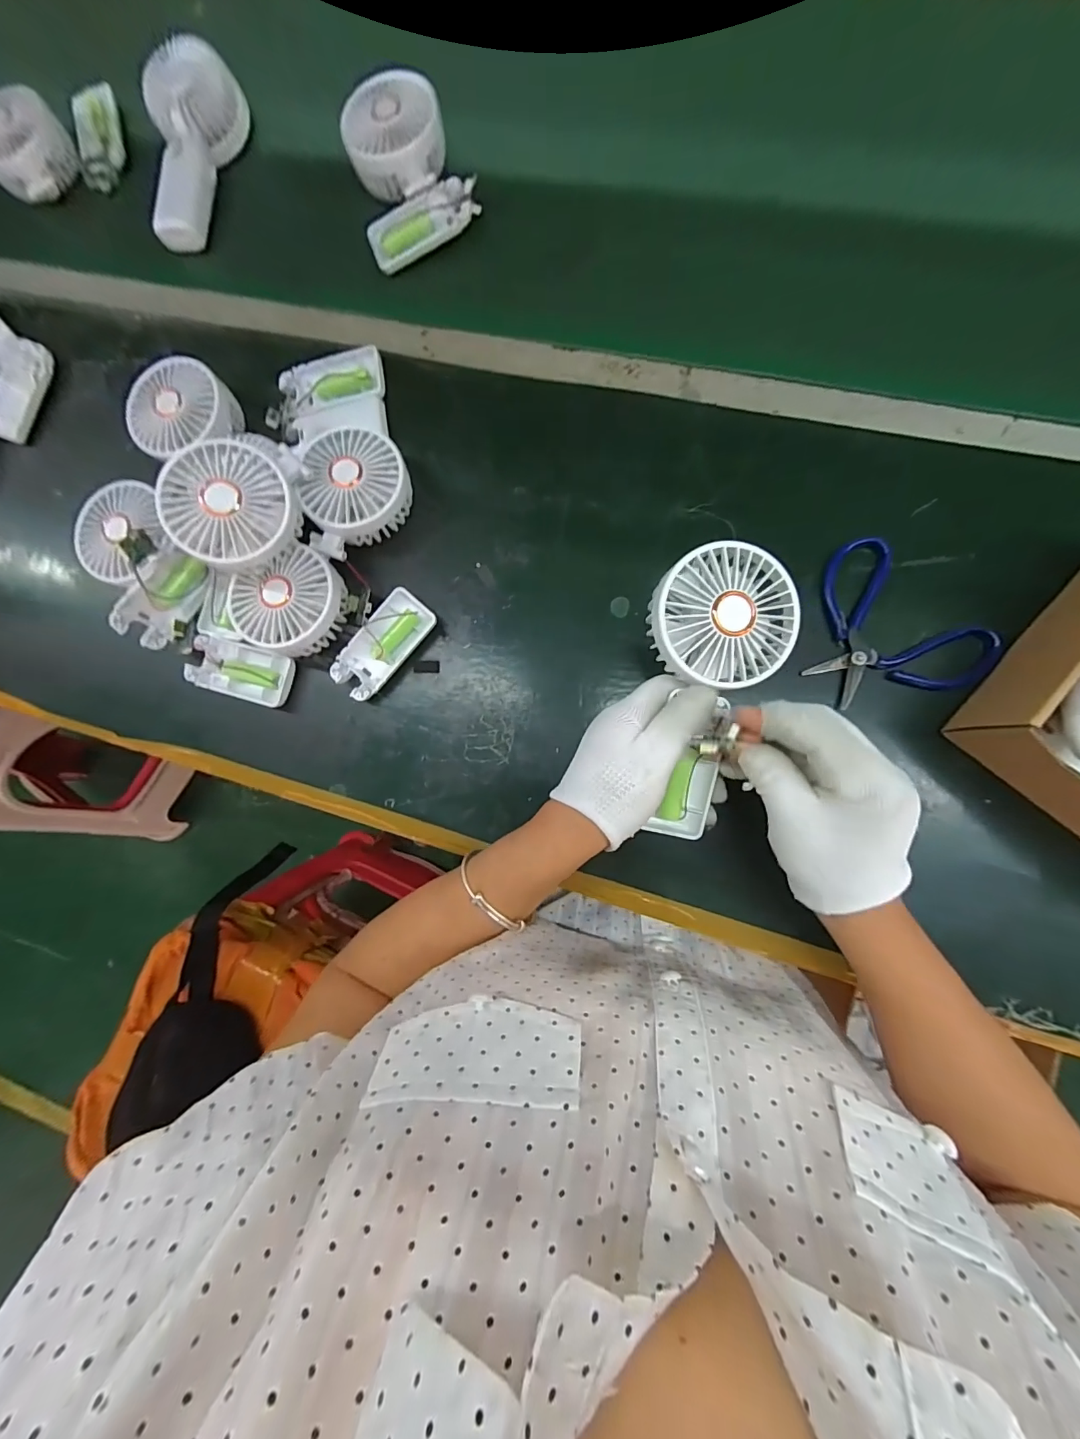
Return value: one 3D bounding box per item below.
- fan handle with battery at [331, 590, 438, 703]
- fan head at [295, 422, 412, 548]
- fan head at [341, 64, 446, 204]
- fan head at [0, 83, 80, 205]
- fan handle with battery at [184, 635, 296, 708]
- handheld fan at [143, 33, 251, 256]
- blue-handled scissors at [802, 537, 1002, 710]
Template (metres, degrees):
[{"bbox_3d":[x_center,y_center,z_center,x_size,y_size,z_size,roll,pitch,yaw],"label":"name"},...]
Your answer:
[{"bbox_3d":[-0.132,-0.063,0.393,0.045,0.018,0.096,40,91,9],"label":"fan handle with battery"},{"bbox_3d":[-0.149,-0.192,0.389,0.078,0.052,0.086,3,86,8],"label":"fan head"},{"bbox_3d":[-0.132,-0.532,0.426,0.089,0.038,0.080,-18,83,6],"label":"fan head"},{"bbox_3d":[-0.542,-0.602,0.489,0.088,0.045,0.081,-38,81,3],"label":"fan head"},{"bbox_3d":[-0.261,-0.042,0.411,0.091,0.018,0.046,16,87,9],"label":"fan handle with battery"},{"bbox_3d":[-0.342,-0.561,0.457,0.086,0.046,0.171,-4,82,6],"label":"handheld fan"},{"bbox_3d":[0.251,-0.060,0.347,0.106,0.011,0.132,-44,81,2],"label":"blue-handled scissors"}]

